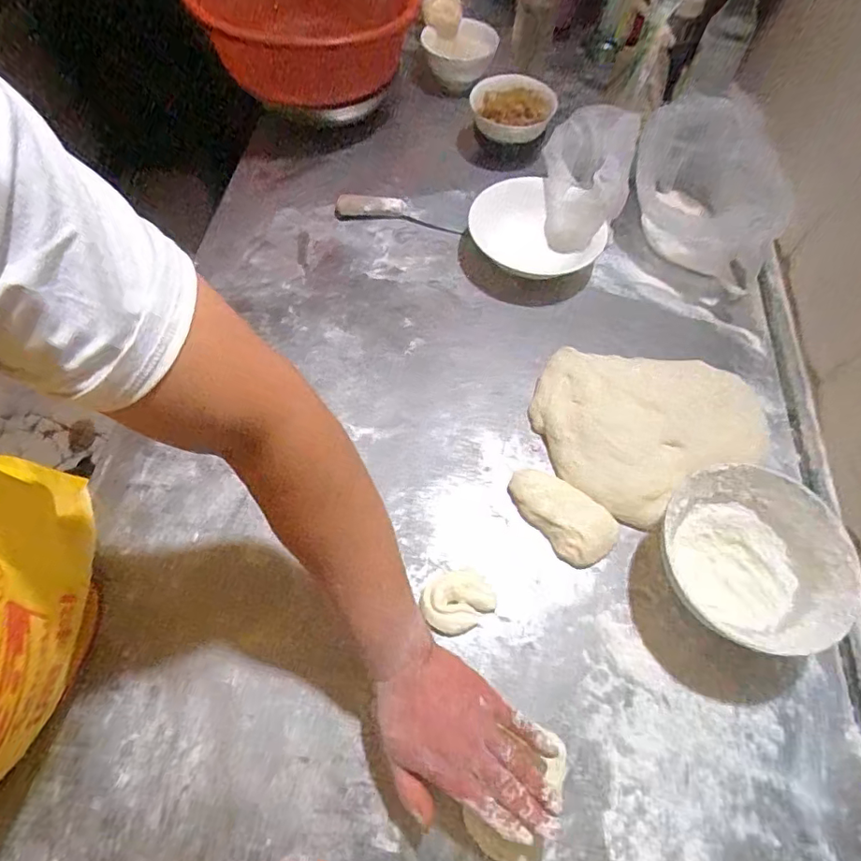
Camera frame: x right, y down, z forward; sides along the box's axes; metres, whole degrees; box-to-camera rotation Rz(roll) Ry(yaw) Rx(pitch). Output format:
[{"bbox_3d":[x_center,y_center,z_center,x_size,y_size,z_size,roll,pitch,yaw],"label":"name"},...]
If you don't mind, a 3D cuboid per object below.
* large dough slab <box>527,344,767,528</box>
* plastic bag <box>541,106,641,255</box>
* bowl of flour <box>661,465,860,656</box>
[{"bbox_3d":[0.240,0.002,0.593,0.248,0.043,0.209,9,63,3],"label":"large dough slab"},{"bbox_3d":[0.203,-0.335,0.725,0.120,0.128,0.164,18,63,8],"label":"plastic bag"},{"bbox_3d":[0.296,0.123,0.507,0.157,0.085,0.164,1,63,-2],"label":"bowl of flour"}]

